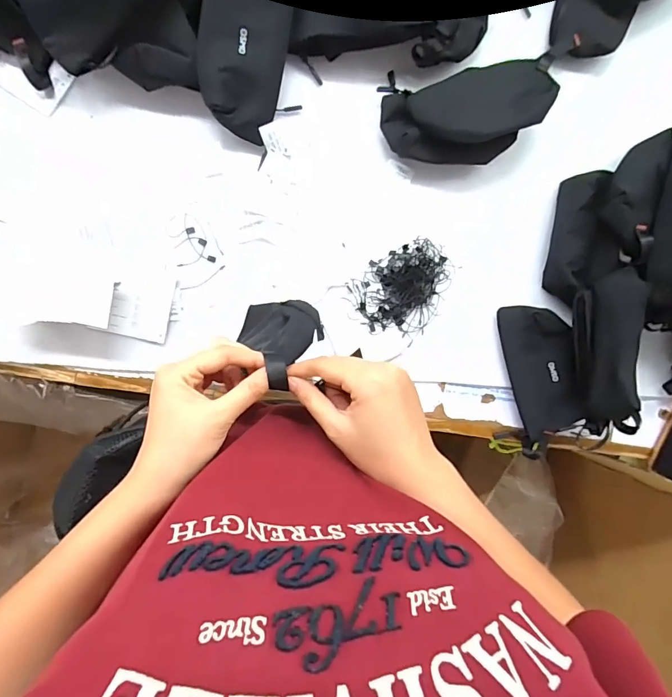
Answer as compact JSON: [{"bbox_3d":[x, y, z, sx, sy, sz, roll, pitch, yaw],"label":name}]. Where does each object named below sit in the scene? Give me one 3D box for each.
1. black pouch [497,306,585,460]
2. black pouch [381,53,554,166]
[{"bbox_3d":[0.285,0.041,0.550,0.072,0.047,0.204,-15,95,-5],"label":"black pouch"},{"bbox_3d":[0.176,-0.308,0.520,0.228,0.067,0.125,-9,94,-5],"label":"black pouch"}]

